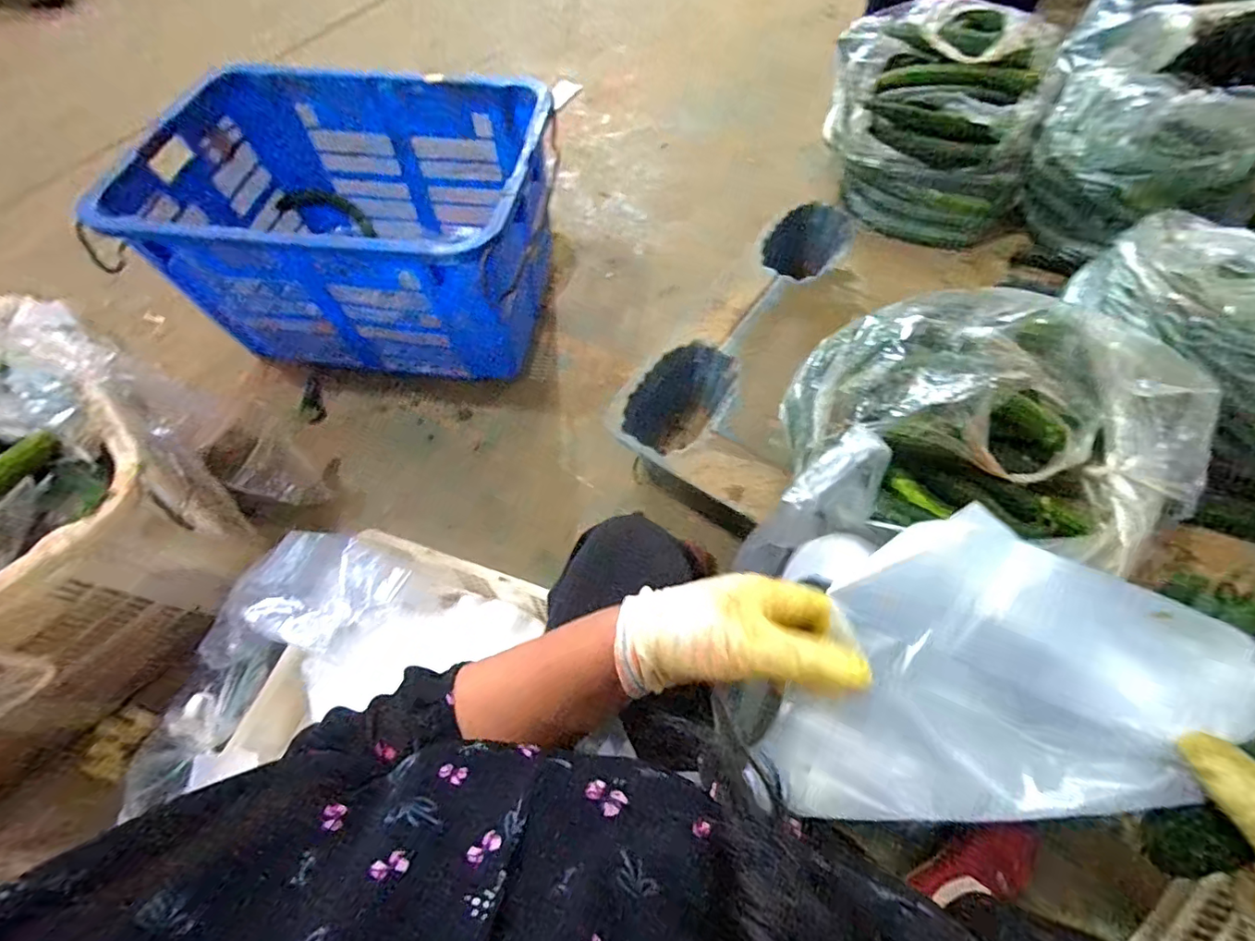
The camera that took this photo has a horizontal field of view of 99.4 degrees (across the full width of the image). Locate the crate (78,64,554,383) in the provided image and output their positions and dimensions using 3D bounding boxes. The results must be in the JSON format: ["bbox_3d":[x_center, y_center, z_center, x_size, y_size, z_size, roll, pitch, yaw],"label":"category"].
[{"bbox_3d":[-0.483,-0.464,1.035,0.671,0.341,0.462,3,62,3],"label":"crate"}]

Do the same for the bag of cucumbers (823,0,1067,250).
[{"bbox_3d":[0.609,-0.699,1.065,0.397,0.231,0.406,11,63,8],"label":"bag of cucumbers"}]

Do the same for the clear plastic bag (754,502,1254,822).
[{"bbox_3d":[0.186,0.130,0.282,0.163,0.032,0.193,36,92,19],"label":"clear plastic bag"}]

